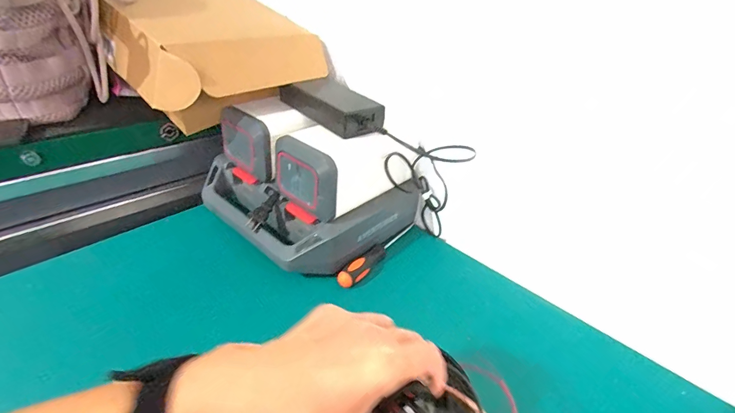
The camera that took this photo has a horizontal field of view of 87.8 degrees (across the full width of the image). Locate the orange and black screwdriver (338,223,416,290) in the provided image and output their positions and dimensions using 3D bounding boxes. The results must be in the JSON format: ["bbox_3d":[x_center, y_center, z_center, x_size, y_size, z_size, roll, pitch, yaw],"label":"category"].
[{"bbox_3d":[0.021,0.064,0.558,0.024,0.021,0.176,26,37,28],"label":"orange and black screwdriver"}]

